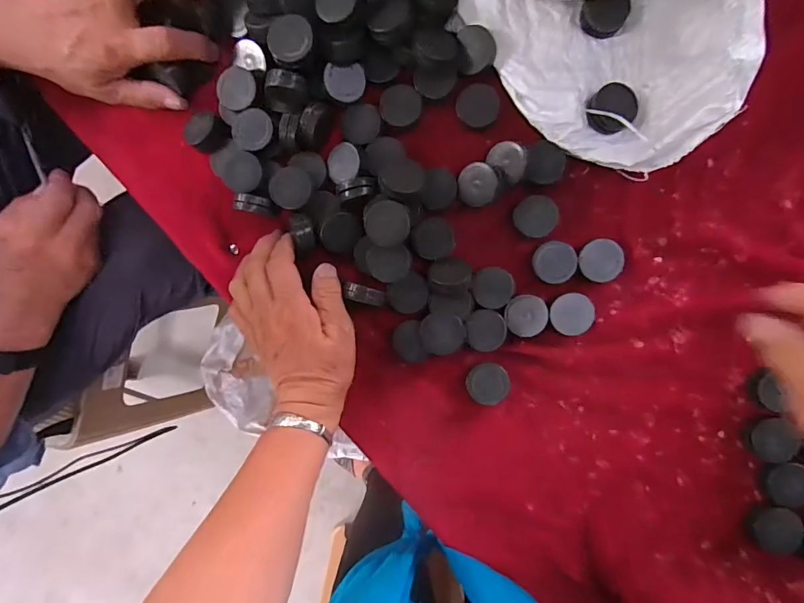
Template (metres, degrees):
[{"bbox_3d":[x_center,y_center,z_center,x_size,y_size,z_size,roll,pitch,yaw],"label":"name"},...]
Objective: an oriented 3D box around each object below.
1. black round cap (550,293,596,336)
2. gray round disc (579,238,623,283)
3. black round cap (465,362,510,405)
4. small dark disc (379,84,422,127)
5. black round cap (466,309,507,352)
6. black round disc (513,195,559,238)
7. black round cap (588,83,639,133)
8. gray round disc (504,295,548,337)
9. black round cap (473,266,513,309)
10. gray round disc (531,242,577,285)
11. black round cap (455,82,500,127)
[{"bbox_3d":[0.132,0.010,0.328,0.031,0.007,0.032,0,93,4],"label":"black round cap"},{"bbox_3d":[0.153,-0.031,0.327,0.032,0.012,0.032,5,93,4],"label":"gray round disc"},{"bbox_3d":[0.069,0.066,0.338,0.032,0.006,0.034,0,93,4],"label":"black round cap"},{"bbox_3d":[-0.001,-0.153,0.329,0.031,0.004,0.029,4,93,4],"label":"small dark disc"},{"bbox_3d":[0.066,0.023,0.331,0.030,0.007,0.032,0,93,4],"label":"black round cap"},{"bbox_3d":[0.102,-0.064,0.319,0.032,0.004,0.030,0,93,4],"label":"black round disc"},{"bbox_3d":[0.154,-0.142,0.309,0.031,0.011,0.035,44,95,1],"label":"black round cap"},{"bbox_3d":[0.097,0.011,0.328,0.032,0.004,0.032,0,93,4],"label":"gray round disc"},{"bbox_3d":[0.071,-0.010,0.328,0.032,0.004,0.031,0,93,4],"label":"black round cap"},{"bbox_3d":[0.117,-0.030,0.324,0.032,0.004,0.031,0,93,4],"label":"gray round disc"},{"bbox_3d":[0.058,-0.151,0.324,0.032,0.007,0.029,14,94,4],"label":"black round cap"}]

